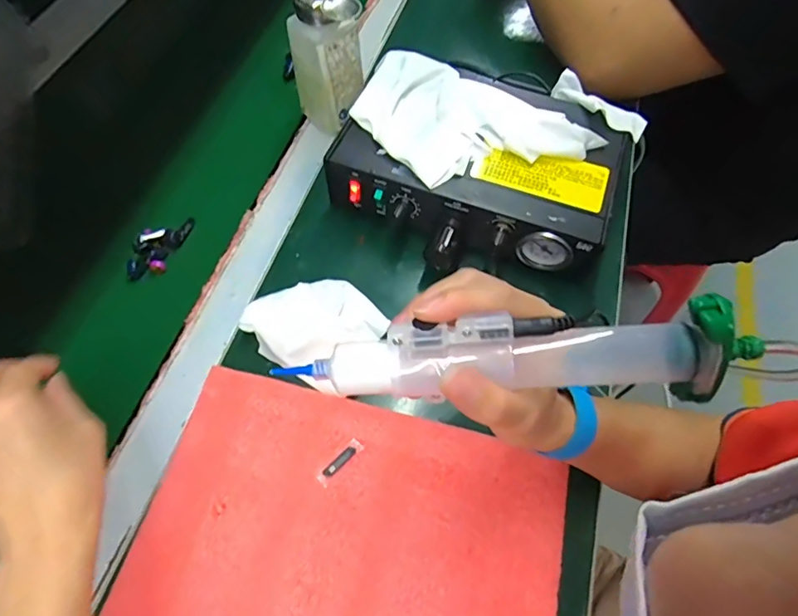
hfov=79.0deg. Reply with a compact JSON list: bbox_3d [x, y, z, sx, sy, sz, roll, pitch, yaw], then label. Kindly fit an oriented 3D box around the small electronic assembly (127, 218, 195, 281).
[{"bbox_3d":[-0.211,-0.055,0.424,0.030,0.019,0.069,13,62,7],"label":"small electronic assembly"}]

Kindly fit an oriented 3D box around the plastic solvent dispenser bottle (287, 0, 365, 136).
[{"bbox_3d":[-0.065,-0.231,0.456,0.050,0.124,0.053,-35,67,-18],"label":"plastic solvent dispenser bottle"}]

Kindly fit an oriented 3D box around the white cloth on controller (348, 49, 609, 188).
[{"bbox_3d":[0.051,-0.154,0.420,0.202,0.022,0.123,33,66,16],"label":"white cloth on controller"}]

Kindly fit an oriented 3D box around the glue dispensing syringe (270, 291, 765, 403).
[{"bbox_3d":[0.050,0.024,0.214,0.191,0.044,0.028,-3,60,6],"label":"glue dispensing syringe"}]

